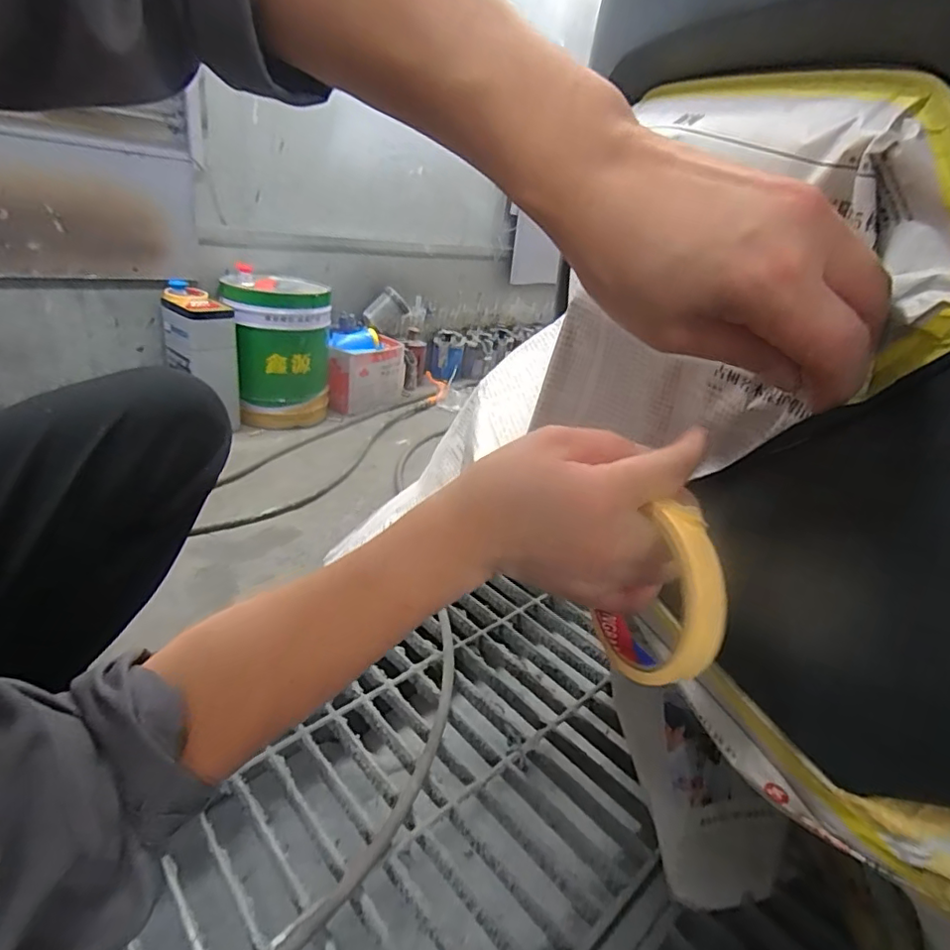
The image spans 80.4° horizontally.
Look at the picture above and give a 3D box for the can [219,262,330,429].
[{"bbox_3d":[-0.525,-0.332,1.512,0.257,0.350,0.260,0,27,-15],"label":"can"}]

